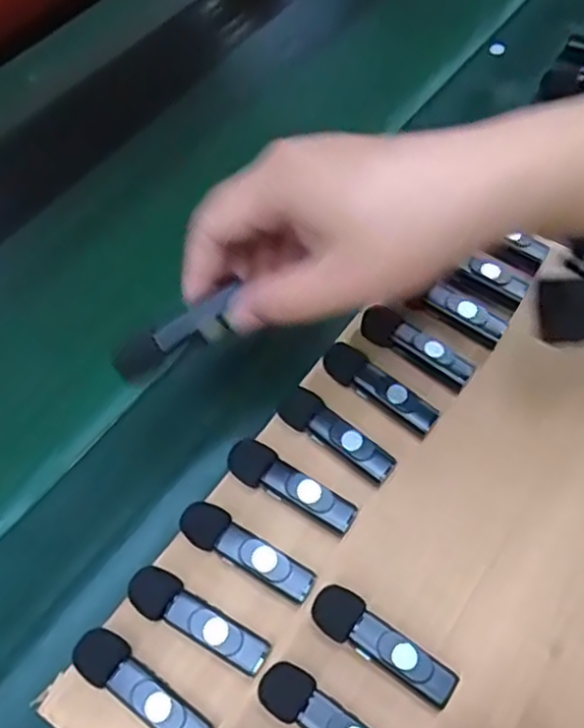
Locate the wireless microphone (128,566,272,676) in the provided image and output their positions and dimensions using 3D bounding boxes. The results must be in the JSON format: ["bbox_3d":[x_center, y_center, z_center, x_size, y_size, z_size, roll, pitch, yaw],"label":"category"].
[{"bbox_3d":[-0.040,0.109,0.297,0.063,0.016,0.019,28,64,17],"label":"wireless microphone"}]

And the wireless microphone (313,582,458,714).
[{"bbox_3d":[0.037,0.116,0.290,0.063,0.014,0.019,30,64,18],"label":"wireless microphone"}]

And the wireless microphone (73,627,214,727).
[{"bbox_3d":[-0.060,0.132,0.284,0.063,0.016,0.019,30,64,17],"label":"wireless microphone"}]

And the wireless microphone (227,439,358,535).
[{"bbox_3d":[-0.001,0.056,0.326,0.063,0.017,0.018,27,63,16],"label":"wireless microphone"}]

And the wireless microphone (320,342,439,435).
[{"bbox_3d":[0.044,0.011,0.352,0.064,0.012,0.016,33,65,19],"label":"wireless microphone"}]

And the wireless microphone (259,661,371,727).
[{"bbox_3d":[0.016,0.142,0.275,0.063,0.016,0.019,29,64,17],"label":"wireless microphone"}]

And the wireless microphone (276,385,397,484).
[{"bbox_3d":[0.021,0.033,0.340,0.061,0.014,0.019,32,65,19],"label":"wireless microphone"}]

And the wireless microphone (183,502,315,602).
[{"bbox_3d":[-0.020,0.083,0.312,0.064,0.016,0.018,28,63,17],"label":"wireless microphone"}]

